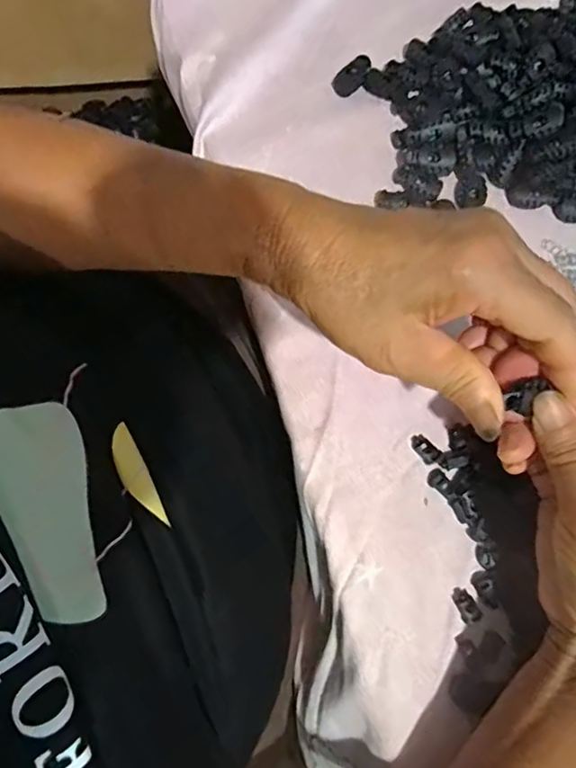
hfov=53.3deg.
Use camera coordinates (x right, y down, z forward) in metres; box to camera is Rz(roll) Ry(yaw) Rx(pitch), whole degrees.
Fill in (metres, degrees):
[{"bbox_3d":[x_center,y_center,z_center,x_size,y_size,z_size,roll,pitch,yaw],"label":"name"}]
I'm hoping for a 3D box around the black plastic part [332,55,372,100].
[{"bbox_3d":[0.042,-0.197,0.365,0.028,0.005,0.016,-38,83,-7],"label":"black plastic part"}]

